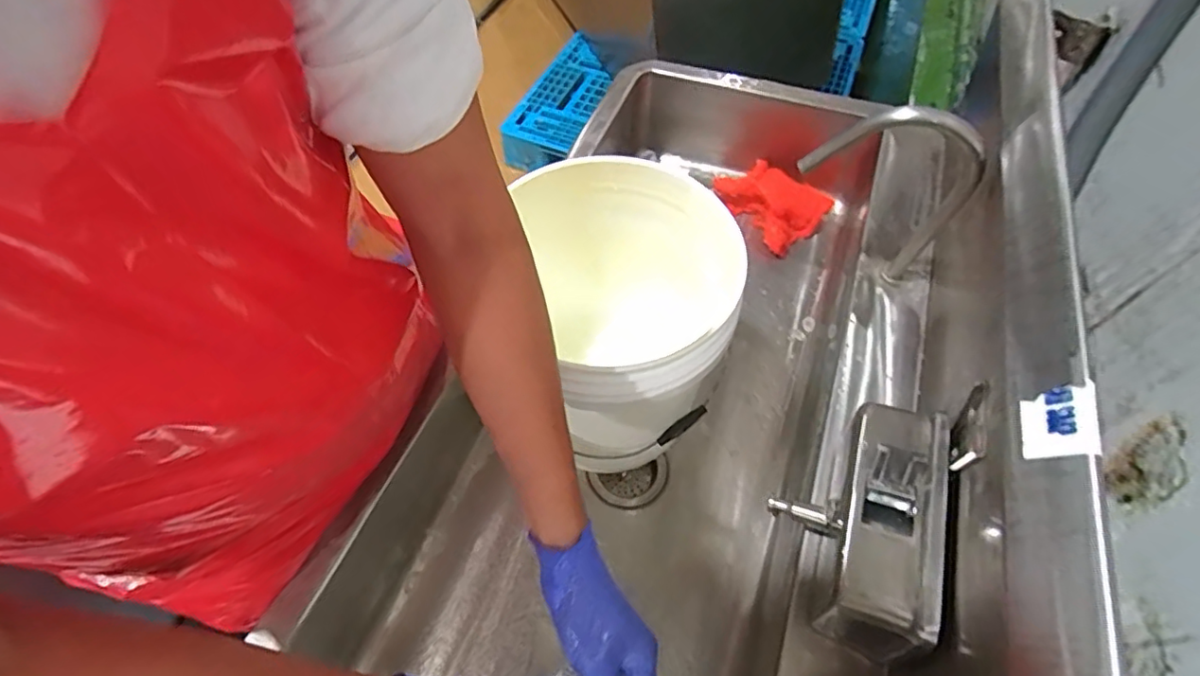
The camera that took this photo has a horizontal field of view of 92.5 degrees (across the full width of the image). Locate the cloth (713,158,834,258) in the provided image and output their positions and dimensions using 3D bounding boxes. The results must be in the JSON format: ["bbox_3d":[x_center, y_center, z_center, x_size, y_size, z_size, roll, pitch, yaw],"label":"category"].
[{"bbox_3d":[0.307,-0.250,1.051,0.154,0.064,0.185,-40,66,-23],"label":"cloth"}]

